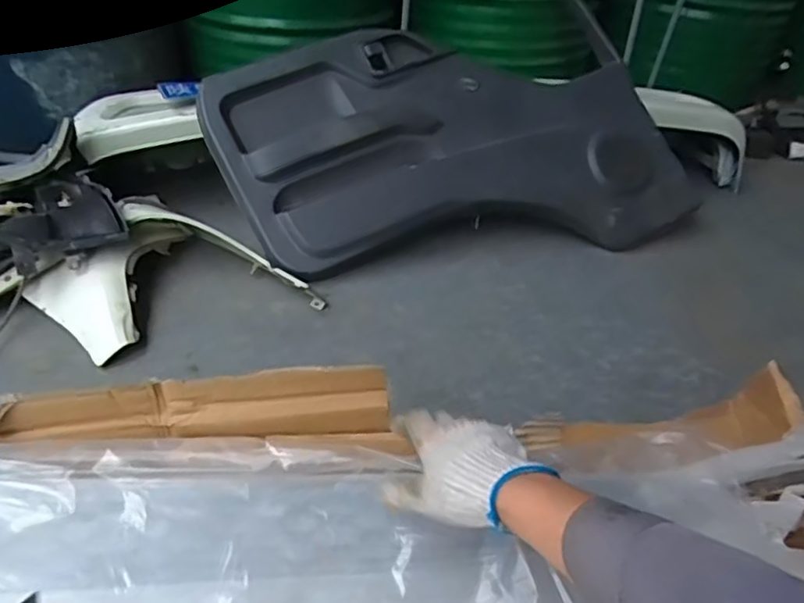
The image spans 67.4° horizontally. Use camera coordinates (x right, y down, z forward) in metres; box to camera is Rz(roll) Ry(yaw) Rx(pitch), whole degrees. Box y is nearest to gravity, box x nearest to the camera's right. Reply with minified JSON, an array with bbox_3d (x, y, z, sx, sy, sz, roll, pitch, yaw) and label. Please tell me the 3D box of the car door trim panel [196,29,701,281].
[{"bbox_3d":[0.122,-0.327,1.251,0.997,0.093,0.491,-7,75,-15],"label":"car door trim panel"}]

